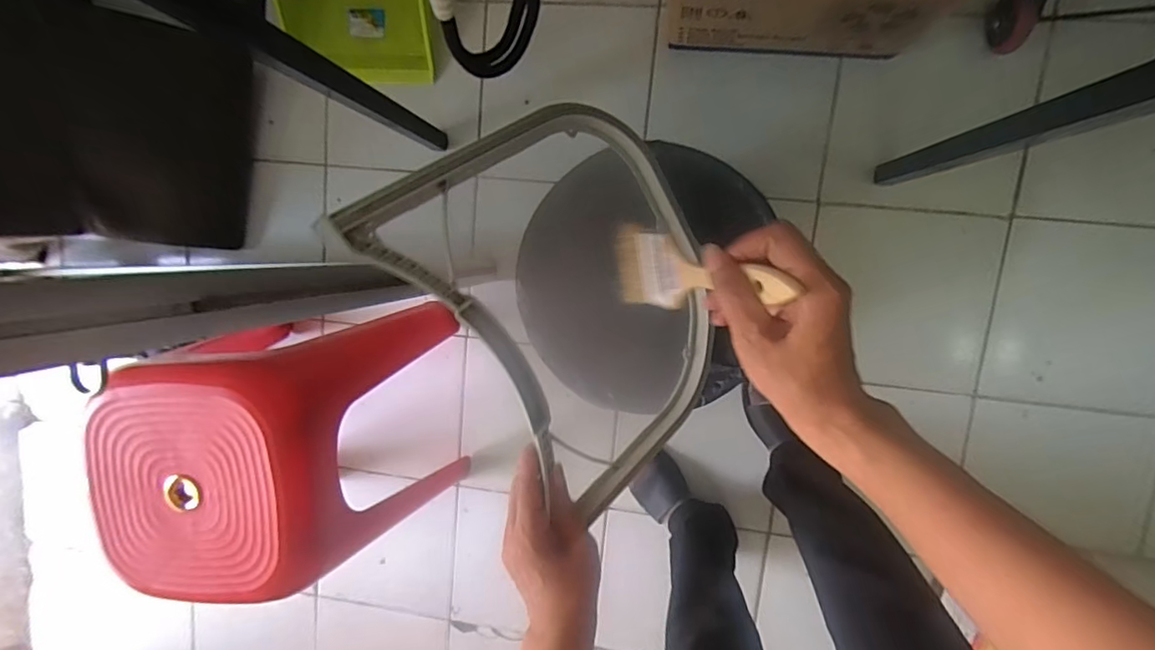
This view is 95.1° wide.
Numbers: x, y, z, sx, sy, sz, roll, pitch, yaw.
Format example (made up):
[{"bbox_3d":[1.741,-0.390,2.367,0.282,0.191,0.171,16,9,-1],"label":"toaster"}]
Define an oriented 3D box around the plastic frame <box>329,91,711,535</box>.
[{"bbox_3d":[0.006,-0.032,0.452,0.264,0.020,0.313,-45,109,-27],"label":"plastic frame"}]

